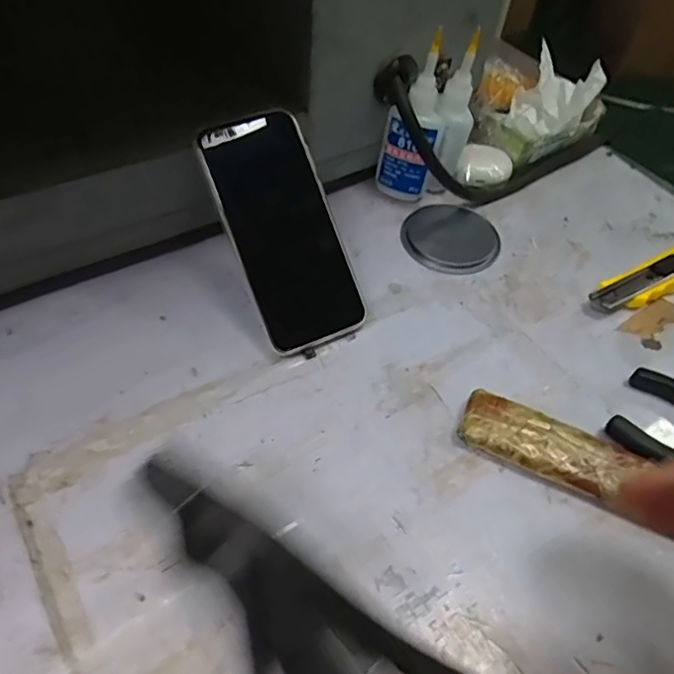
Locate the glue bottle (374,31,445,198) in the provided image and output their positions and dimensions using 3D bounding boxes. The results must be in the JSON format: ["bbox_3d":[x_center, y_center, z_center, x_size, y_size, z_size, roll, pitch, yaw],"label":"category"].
[{"bbox_3d":[0.062,-0.172,0.464,0.043,0.128,0.029,21,53,12],"label":"glue bottle"}]

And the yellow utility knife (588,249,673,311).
[{"bbox_3d":[0.265,-0.051,0.453,0.153,0.021,0.037,-17,55,-17],"label":"yellow utility knife"}]

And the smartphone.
[{"bbox_3d":[-0.036,-0.074,0.393,0.075,0.012,0.161,-22,93,-21],"label":"smartphone"}]

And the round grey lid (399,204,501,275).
[{"bbox_3d":[0.096,-0.085,0.478,0.080,0.006,0.081,2,51,-3],"label":"round grey lid"}]

